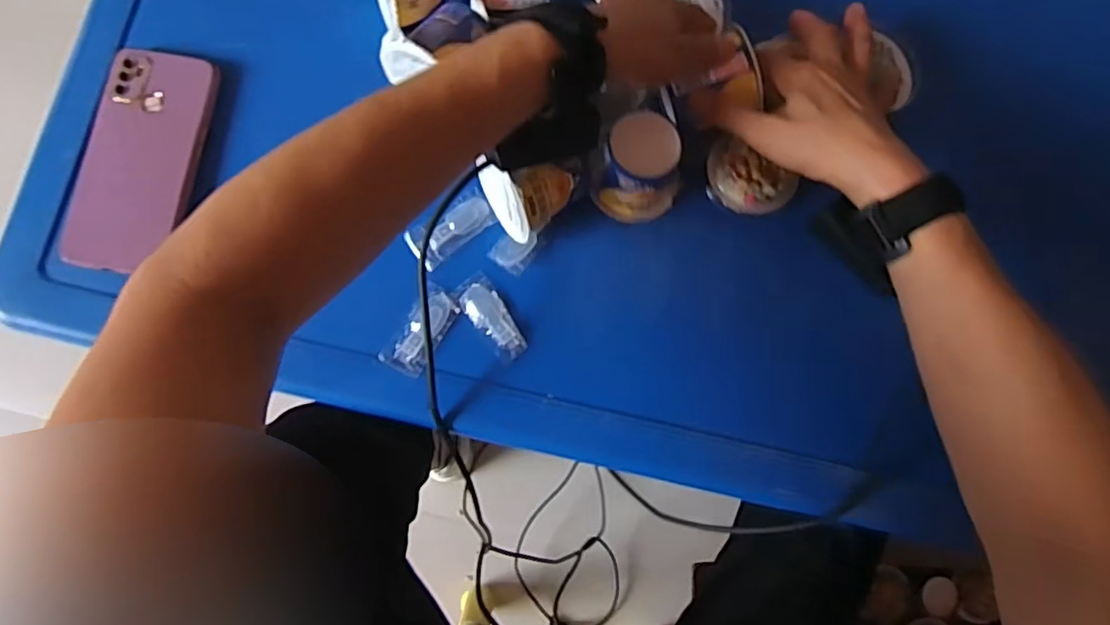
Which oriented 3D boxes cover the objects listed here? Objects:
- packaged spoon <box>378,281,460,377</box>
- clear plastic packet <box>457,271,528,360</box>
[{"bbox_3d":[-0.095,0.012,0.432,0.030,0.006,0.064,31,82,3],"label":"packaged spoon"},{"bbox_3d":[-0.045,0.003,0.436,0.026,0.004,0.064,-35,84,-7],"label":"clear plastic packet"}]

